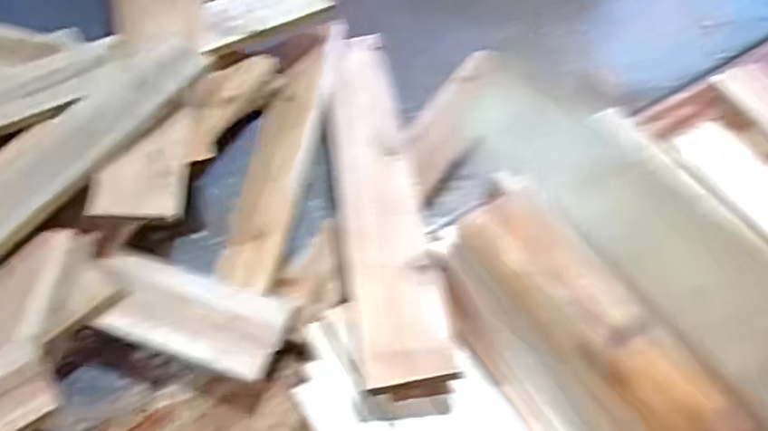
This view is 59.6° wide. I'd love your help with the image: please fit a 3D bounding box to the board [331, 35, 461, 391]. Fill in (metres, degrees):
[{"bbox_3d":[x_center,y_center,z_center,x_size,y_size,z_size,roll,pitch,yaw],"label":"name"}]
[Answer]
[{"bbox_3d":[-0.006,-0.042,0.698,0.082,0.027,0.496,-4,43,-5],"label":"board"}]

